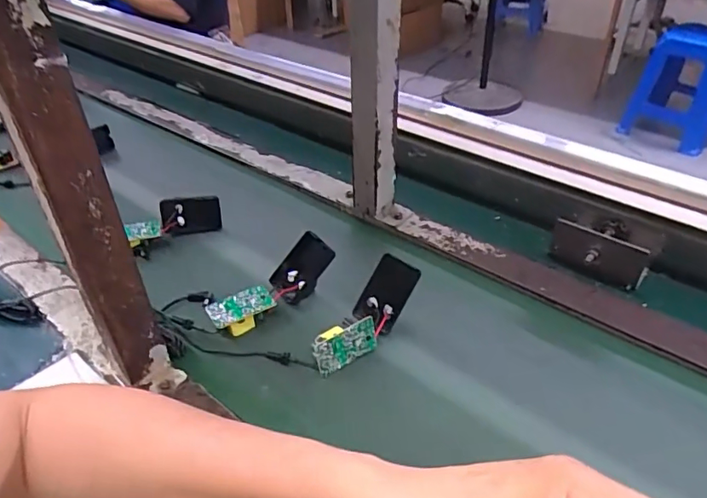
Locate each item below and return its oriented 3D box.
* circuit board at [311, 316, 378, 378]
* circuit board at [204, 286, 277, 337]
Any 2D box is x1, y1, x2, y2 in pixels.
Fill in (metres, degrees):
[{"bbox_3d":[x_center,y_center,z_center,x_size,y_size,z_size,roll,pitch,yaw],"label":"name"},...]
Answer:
[{"bbox_3d":[-0.008,0.088,0.496,0.063,0.036,0.021,-24,44,-23],"label":"circuit board"},{"bbox_3d":[-0.112,0.064,0.539,0.062,0.025,0.033,-20,40,-22],"label":"circuit board"}]

